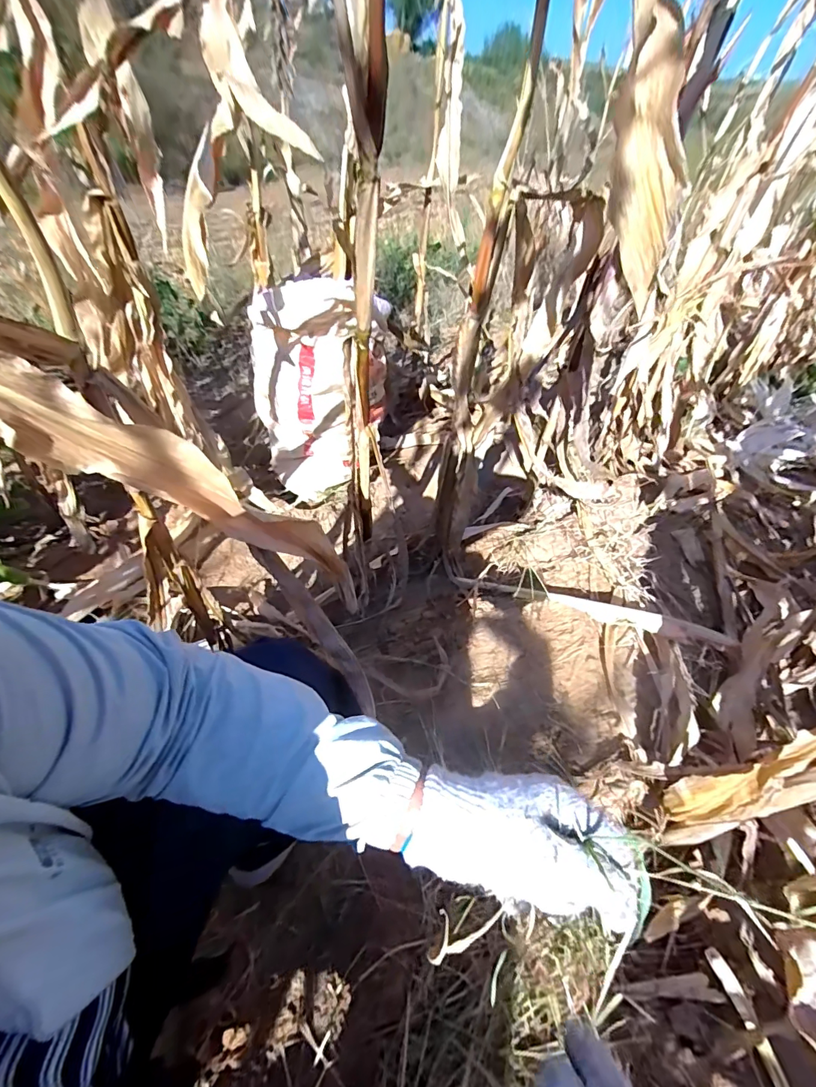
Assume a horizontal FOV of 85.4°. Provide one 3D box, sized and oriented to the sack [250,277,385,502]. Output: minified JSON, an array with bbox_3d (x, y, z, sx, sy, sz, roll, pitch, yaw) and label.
[{"bbox_3d":[-0.271,-0.417,1.217,0.358,0.527,0.242,8,46,2],"label":"sack"}]

